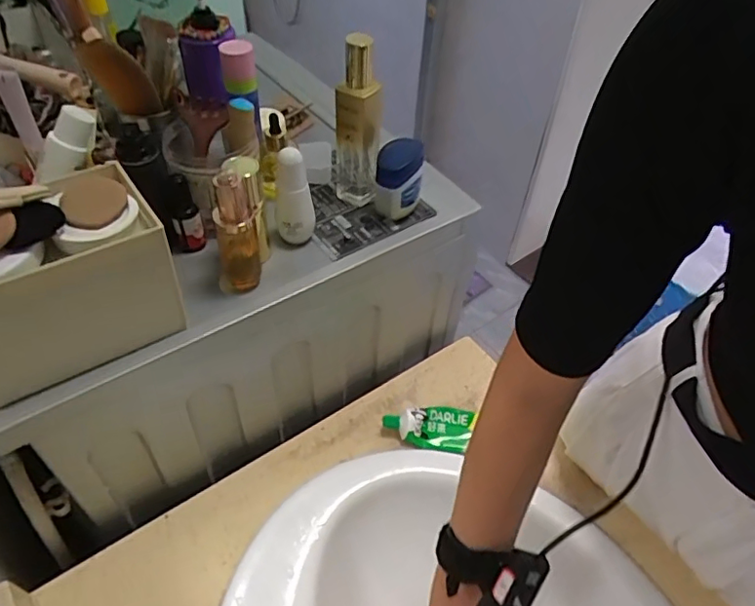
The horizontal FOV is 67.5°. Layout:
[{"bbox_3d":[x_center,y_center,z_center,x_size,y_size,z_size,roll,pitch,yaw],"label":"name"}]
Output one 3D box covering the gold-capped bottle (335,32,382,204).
[{"bbox_3d":[-0.022,-0.196,0.629,0.048,0.192,0.034,3,48,-2],"label":"gold-capped bottle"}]

